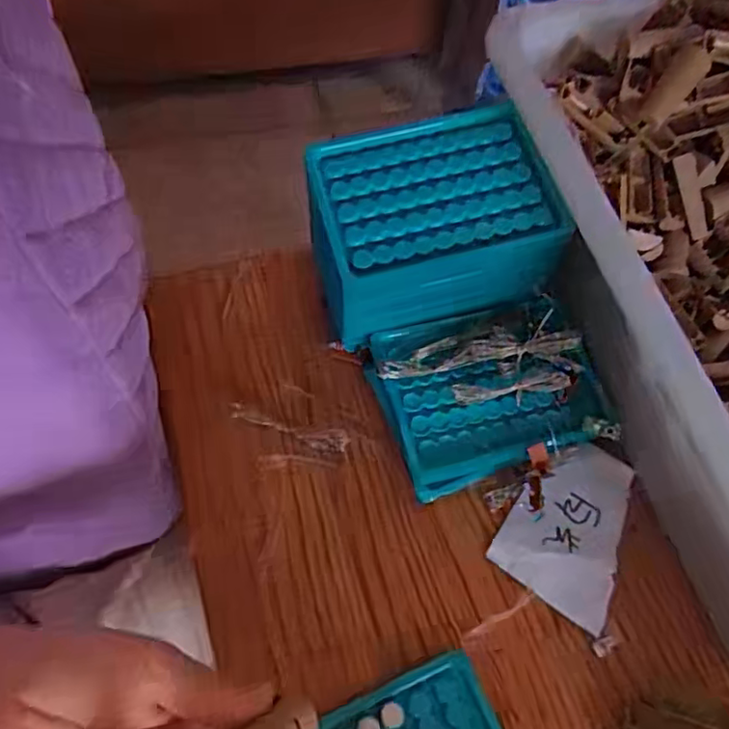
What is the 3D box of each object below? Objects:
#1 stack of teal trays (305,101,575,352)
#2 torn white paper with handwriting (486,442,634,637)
[{"bbox_3d":[0.036,-0.078,0.372,0.132,0.089,0.096,-9,66,-9],"label":"stack of teal trays"},{"bbox_3d":[0.122,0.091,0.354,0.068,0.009,0.095,33,67,11],"label":"torn white paper with handwriting"}]

